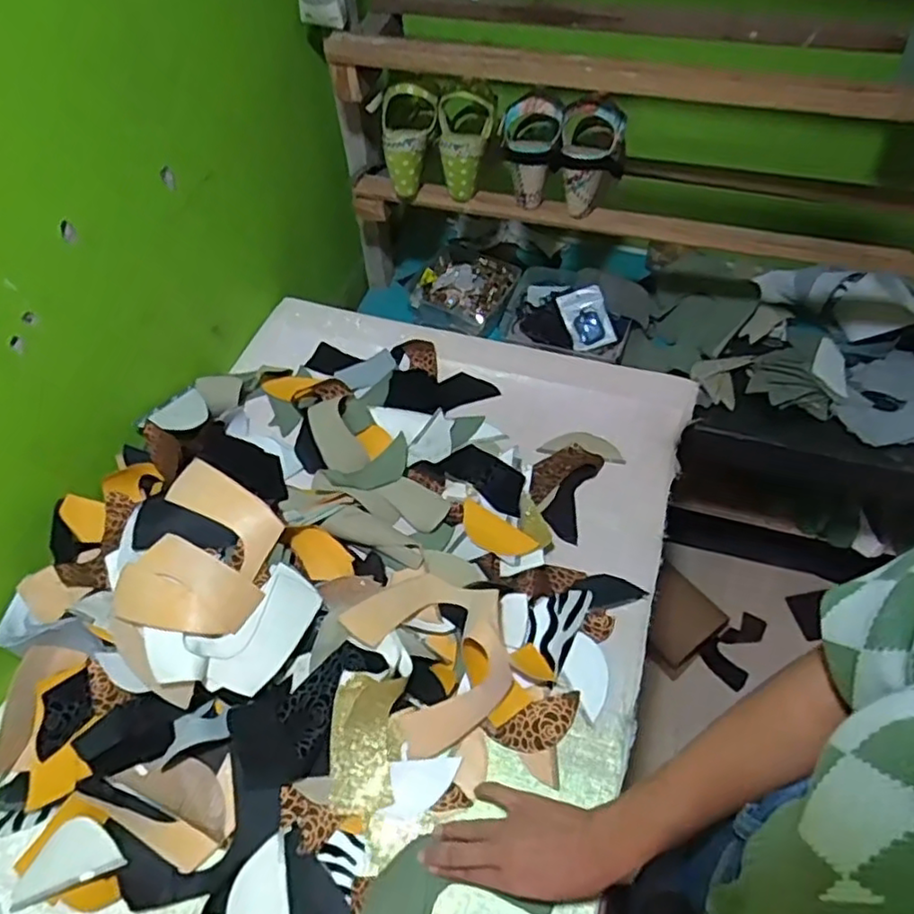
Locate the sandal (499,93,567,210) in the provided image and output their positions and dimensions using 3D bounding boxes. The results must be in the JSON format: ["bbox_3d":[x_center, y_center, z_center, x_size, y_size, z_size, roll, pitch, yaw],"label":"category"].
[{"bbox_3d":[0.099,-0.418,0.894,0.082,0.135,0.060,6,53,6],"label":"sandal"}]

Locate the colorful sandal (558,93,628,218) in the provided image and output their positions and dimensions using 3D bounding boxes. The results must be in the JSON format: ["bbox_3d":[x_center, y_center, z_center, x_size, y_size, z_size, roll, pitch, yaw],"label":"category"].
[{"bbox_3d":[0.184,-0.401,0.881,0.092,0.139,0.106,7,53,7],"label":"colorful sandal"}]

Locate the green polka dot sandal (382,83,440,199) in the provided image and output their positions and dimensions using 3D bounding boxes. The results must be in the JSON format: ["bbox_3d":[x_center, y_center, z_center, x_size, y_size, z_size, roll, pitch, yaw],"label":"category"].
[{"bbox_3d":[-0.068,-0.445,0.922,0.078,0.138,0.062,-1,53,1],"label":"green polka dot sandal"}]

